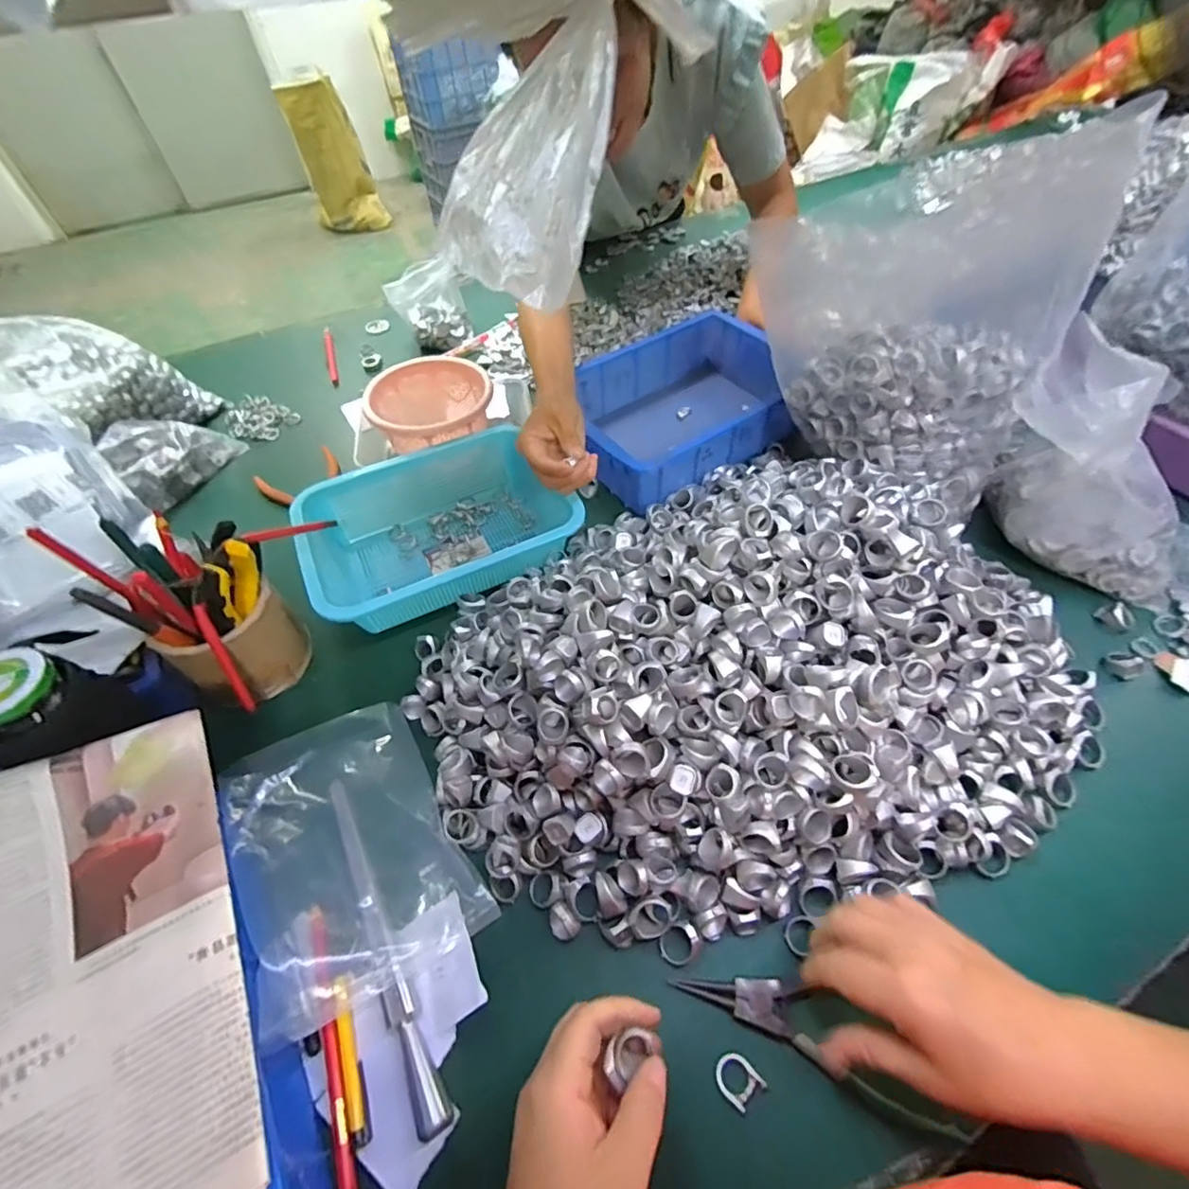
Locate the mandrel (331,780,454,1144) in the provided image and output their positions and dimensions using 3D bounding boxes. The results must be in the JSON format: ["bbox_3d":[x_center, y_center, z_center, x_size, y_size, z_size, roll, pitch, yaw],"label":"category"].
[{"bbox_3d":[-0.153,0.235,0.381,0.018,0.017,0.235,-28,56,-16],"label":"mandrel"}]

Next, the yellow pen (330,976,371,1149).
[{"bbox_3d":[-0.157,0.295,0.348,0.010,0.007,0.088,-22,55,-12],"label":"yellow pen"}]

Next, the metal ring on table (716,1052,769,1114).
[{"bbox_3d":[0.088,0.296,0.333,0.023,0.004,0.026,-37,59,-22],"label":"metal ring on table"}]

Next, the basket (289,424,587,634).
[{"bbox_3d":[-0.167,-0.074,0.585,0.255,0.078,0.182,-23,55,-13],"label":"basket"}]

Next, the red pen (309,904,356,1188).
[{"bbox_3d":[-0.170,0.289,0.349,0.012,0.011,0.166,-20,55,-11],"label":"red pen"}]

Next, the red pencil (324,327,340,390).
[{"bbox_3d":[-0.412,-0.375,0.852,0.013,0.006,0.173,-18,54,-9],"label":"red pencil"}]

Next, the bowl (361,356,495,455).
[{"bbox_3d":[-0.199,-0.224,0.677,0.142,0.079,0.146,-2,53,2],"label":"bowl"}]

